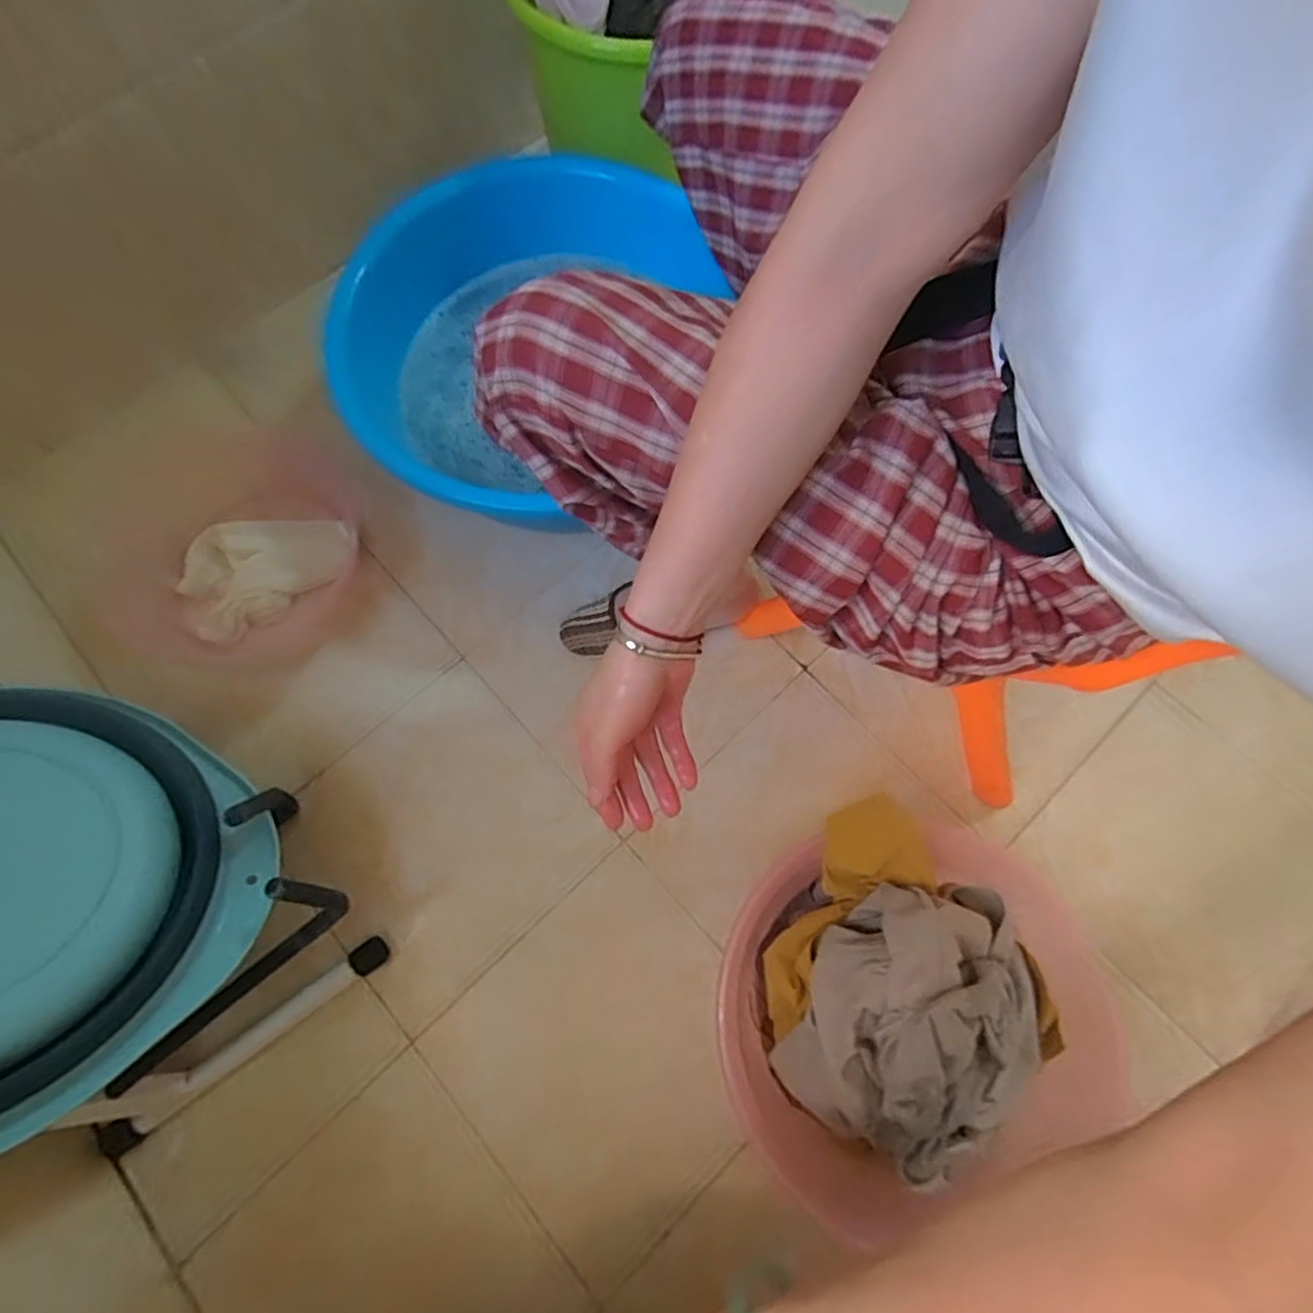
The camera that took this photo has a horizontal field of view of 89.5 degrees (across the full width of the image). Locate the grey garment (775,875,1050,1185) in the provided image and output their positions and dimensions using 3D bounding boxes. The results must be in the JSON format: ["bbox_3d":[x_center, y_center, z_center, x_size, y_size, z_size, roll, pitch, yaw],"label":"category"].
[{"bbox_3d":[0.242,0.318,0.583,0.219,0.143,0.235,17,70,8],"label":"grey garment"}]

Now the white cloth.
[{"bbox_3d":[-0.483,-0.118,0.825,0.206,0.035,0.136,-28,71,-9],"label":"white cloth"}]

